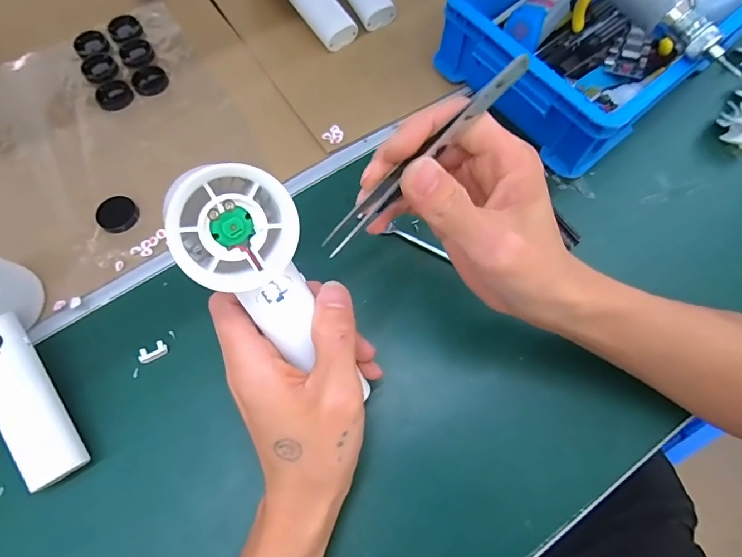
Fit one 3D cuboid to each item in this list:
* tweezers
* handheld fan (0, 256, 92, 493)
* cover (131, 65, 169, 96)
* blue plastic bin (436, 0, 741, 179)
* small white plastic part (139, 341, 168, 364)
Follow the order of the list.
[{"bbox_3d":[0.024,-0.056,0.212,0.124,0.010,0.011,-42,74,11],"label":"tweezers"},{"bbox_3d":[-0.232,0.055,0.284,0.055,0.056,0.159,-28,88,-10],"label":"handheld fan"},{"bbox_3d":[-0.198,-0.178,0.396,0.030,0.004,0.030,0,68,0],"label":"cover"},{"bbox_3d":[0.202,-0.229,0.377,0.265,0.071,0.175,-41,73,-15],"label":"blue plastic bin"},{"bbox_3d":[-0.152,0.052,0.309,0.019,0.006,0.011,-24,70,-9],"label":"small white plastic part"}]

